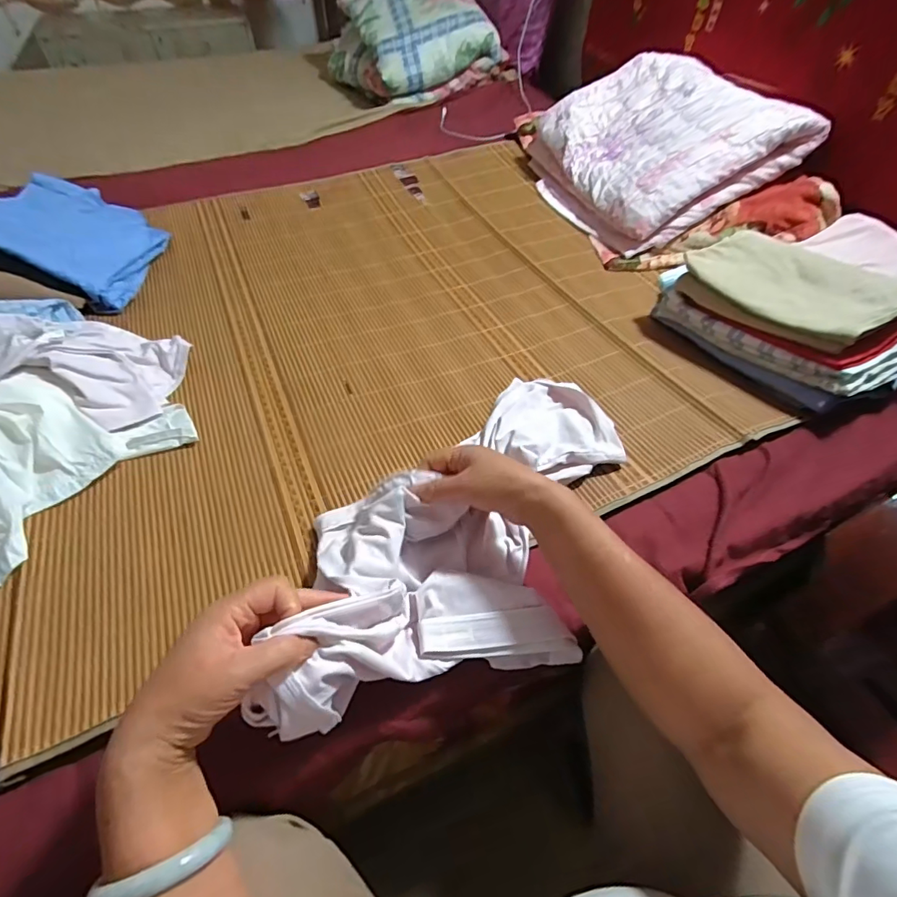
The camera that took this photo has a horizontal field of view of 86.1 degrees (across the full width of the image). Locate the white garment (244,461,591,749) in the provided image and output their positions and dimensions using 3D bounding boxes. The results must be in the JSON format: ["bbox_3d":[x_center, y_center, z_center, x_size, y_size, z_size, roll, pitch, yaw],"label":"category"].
[{"bbox_3d":[-0.035,0.113,0.435,0.250,0.117,0.193,-13,52,-12],"label":"white garment"}]

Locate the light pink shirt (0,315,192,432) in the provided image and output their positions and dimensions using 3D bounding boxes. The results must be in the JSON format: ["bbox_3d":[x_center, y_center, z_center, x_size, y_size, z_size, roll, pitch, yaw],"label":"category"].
[{"bbox_3d":[-0.511,-0.119,0.618,0.280,0.099,0.205,-4,51,-5],"label":"light pink shirt"}]

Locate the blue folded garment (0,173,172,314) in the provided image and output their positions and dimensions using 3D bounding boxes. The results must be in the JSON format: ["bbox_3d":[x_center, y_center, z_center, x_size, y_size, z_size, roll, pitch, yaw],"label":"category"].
[{"bbox_3d":[-0.642,-0.372,0.829,0.290,0.044,0.264,22,48,-7],"label":"blue folded garment"}]

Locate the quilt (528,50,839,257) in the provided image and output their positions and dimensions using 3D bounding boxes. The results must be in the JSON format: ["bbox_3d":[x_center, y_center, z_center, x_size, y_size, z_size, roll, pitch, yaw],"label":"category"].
[{"bbox_3d":[0.406,-0.641,1.001,0.411,0.110,0.473,-33,56,6],"label":"quilt"}]

